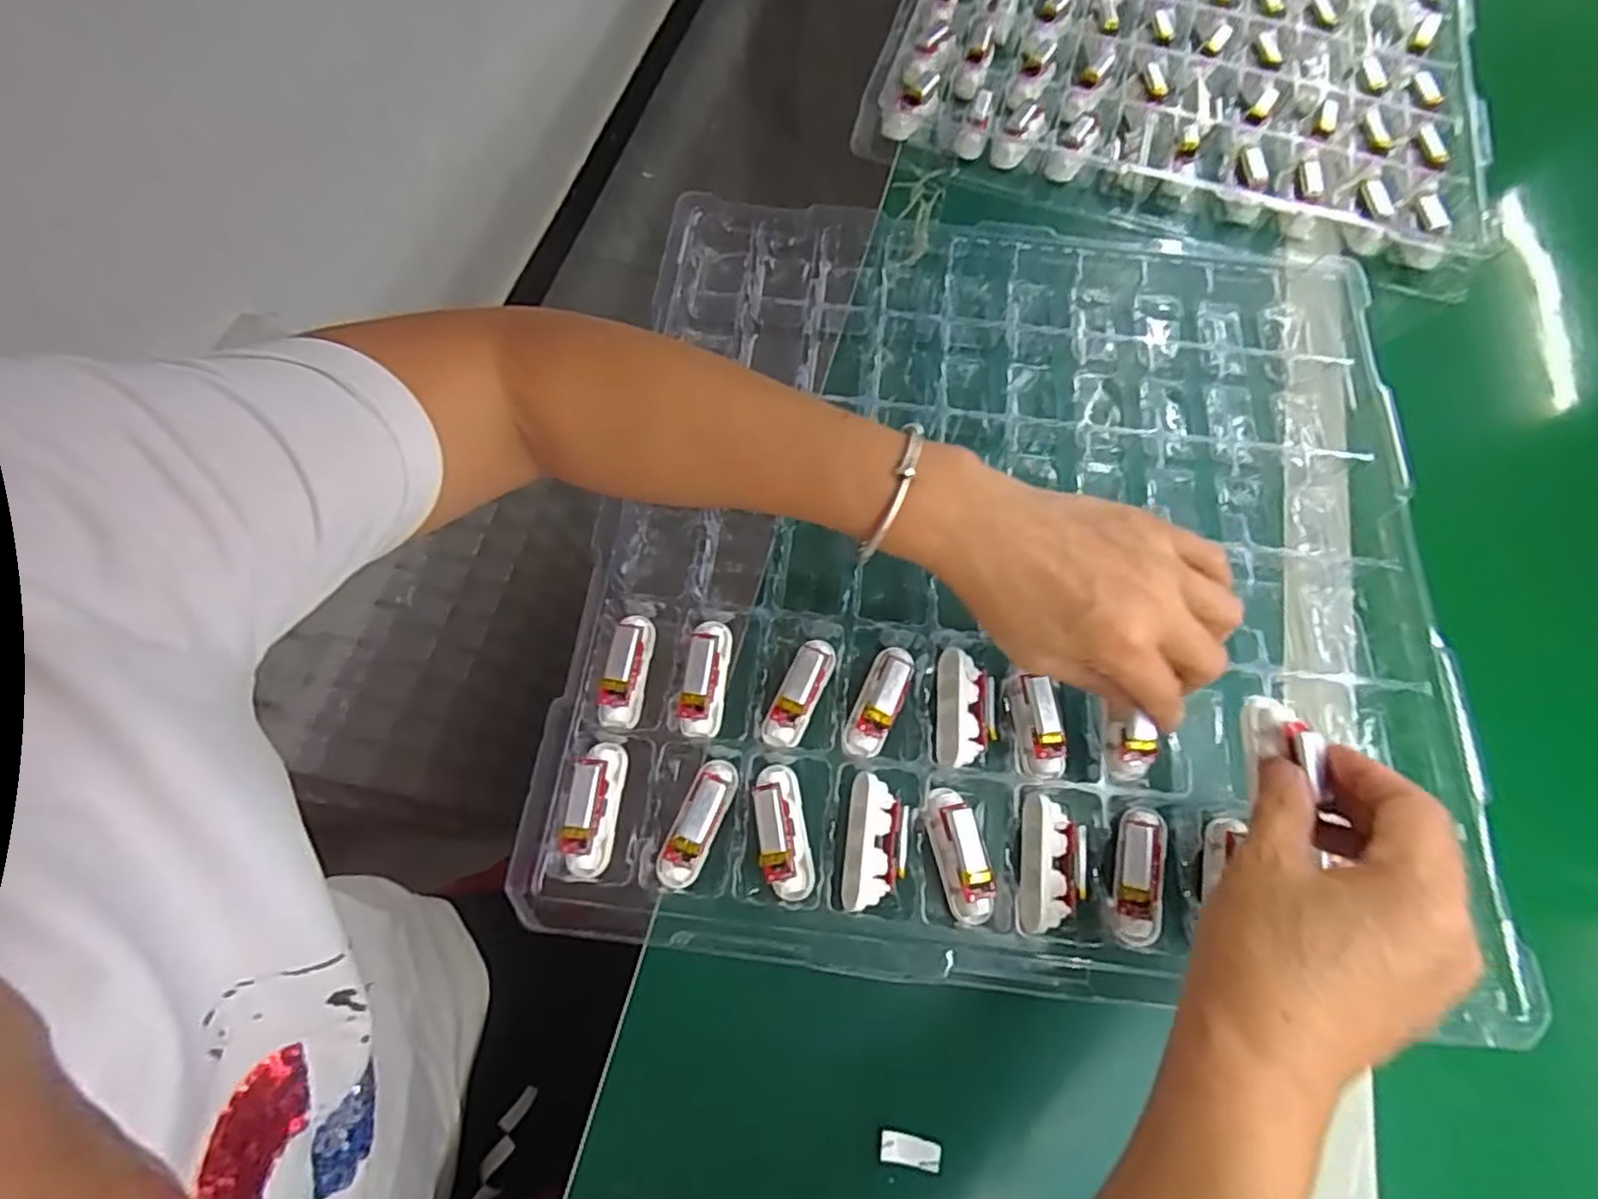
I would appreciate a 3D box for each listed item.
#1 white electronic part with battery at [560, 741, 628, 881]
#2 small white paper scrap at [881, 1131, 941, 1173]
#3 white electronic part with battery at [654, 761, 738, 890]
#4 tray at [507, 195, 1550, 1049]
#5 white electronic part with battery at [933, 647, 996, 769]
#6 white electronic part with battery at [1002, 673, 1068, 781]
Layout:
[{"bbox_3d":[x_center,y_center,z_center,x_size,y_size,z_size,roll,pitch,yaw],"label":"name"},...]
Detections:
[{"bbox_3d":[-0.101,0.102,0.335,0.020,0.029,0.063,5,69,-1],"label":"white electronic part with battery"},{"bbox_3d":[0.048,0.241,0.298,0.026,0.004,0.011,12,51,0],"label":"small white paper scrap"},{"bbox_3d":[-0.049,0.108,0.331,0.020,0.020,0.062,24,70,7],"label":"white electronic part with battery"},{"bbox_3d":[0.123,-0.042,0.401,0.465,0.040,0.481,7,69,0],"label":"tray"},{"bbox_3d":[0.088,0.058,0.360,0.031,0.017,0.061,6,69,0],"label":"white electronic part with battery"},{"bbox_3d":[0.121,0.064,0.350,0.023,0.014,0.053,-9,70,-6],"label":"white electronic part with battery"}]

